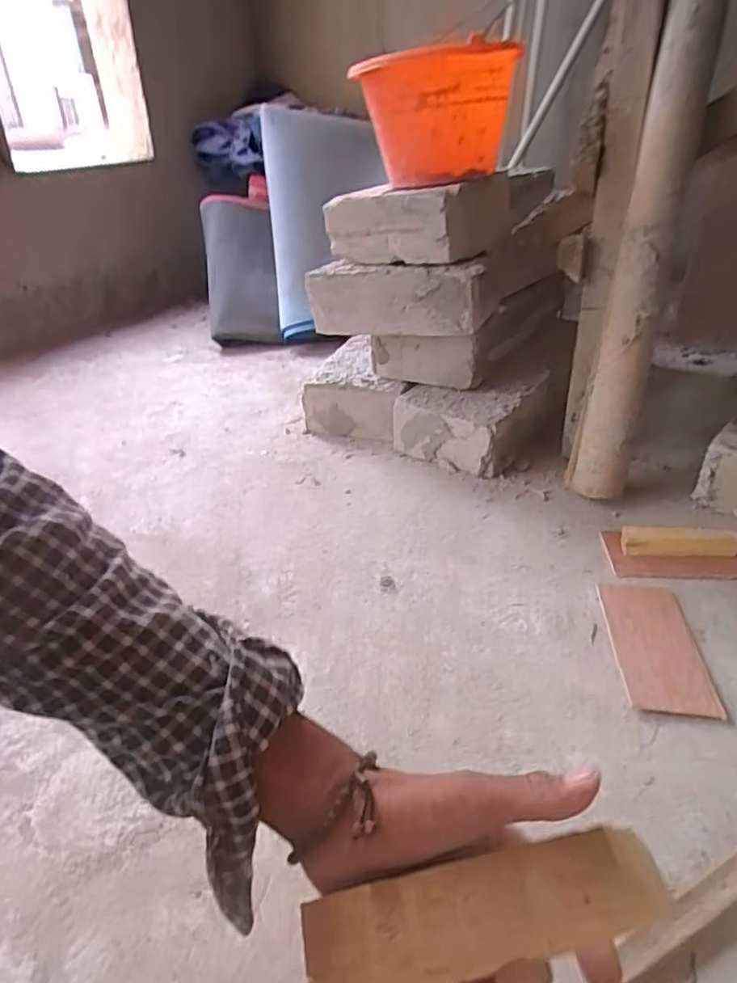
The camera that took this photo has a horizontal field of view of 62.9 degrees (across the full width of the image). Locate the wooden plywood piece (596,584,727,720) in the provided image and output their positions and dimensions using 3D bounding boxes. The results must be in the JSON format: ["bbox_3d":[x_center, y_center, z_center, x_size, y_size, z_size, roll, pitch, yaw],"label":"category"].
[{"bbox_3d":[0.333,0.175,0.704,0.092,0.007,0.197,2,32,8],"label":"wooden plywood piece"}]

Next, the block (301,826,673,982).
[{"bbox_3d":[0.048,0.182,0.257,0.148,0.031,0.034,-16,32,1],"label":"block"}]

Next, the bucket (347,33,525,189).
[{"bbox_3d":[0.098,-0.593,0.954,0.230,0.169,0.225,-4,35,0],"label":"bucket"}]

